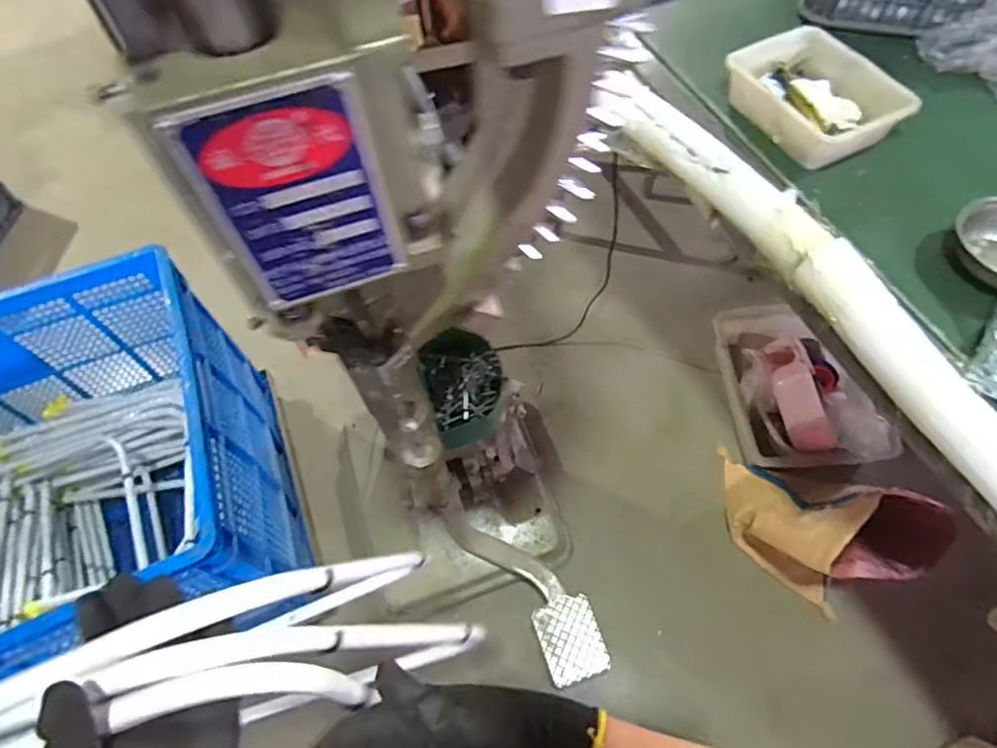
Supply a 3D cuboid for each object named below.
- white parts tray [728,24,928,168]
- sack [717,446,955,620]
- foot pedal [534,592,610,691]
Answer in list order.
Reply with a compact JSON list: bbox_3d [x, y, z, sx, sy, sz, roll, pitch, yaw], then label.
[{"bbox_3d":[0.478,-0.434,0.906,0.169,0.072,0.251,-25,61,-10],"label":"white parts tray"},{"bbox_3d":[0.718,0.308,1.272,0.376,0.317,0.342,11,61,10],"label":"sack"},{"bbox_3d":[0.150,0.547,1.205,0.124,0.032,0.151,-18,60,-6],"label":"foot pedal"}]

